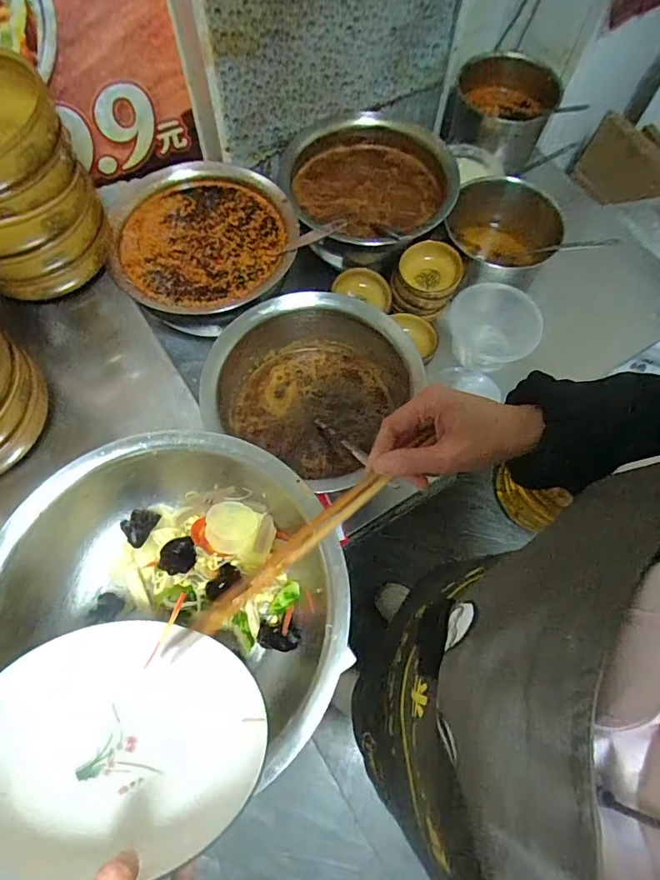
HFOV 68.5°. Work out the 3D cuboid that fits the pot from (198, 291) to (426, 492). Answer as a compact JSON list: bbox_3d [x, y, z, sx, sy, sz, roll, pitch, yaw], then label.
[{"bbox_3d":[-0.031,-0.077,0.699,0.249,0.126,0.264,0,68,-1],"label":"pot"}]

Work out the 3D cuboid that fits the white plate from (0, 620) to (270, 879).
[{"bbox_3d":[-0.151,0.208,0.353,0.199,0.040,0.184,12,27,-6],"label":"white plate"}]

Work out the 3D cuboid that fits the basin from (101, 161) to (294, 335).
[{"bbox_3d":[-0.195,-0.306,0.777,0.275,0.077,0.278,0,68,-1],"label":"basin"}]

